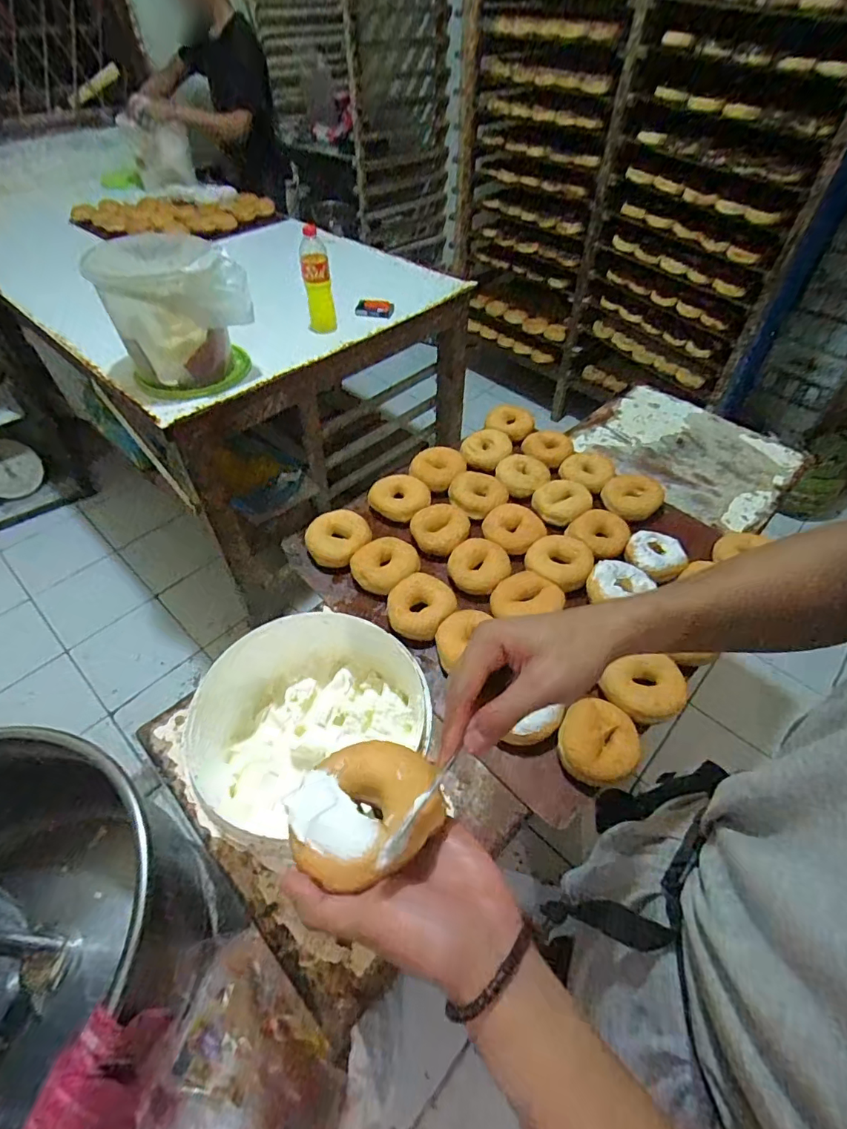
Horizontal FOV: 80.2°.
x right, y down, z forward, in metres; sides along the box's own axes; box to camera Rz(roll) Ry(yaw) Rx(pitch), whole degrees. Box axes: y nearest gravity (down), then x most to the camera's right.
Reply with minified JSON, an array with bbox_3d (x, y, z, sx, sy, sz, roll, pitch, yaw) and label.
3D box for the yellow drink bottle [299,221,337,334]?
[{"bbox_3d":[-0.257,-0.688,1.229,0.067,0.222,0.063,-4,50,-4],"label":"yellow drink bottle"}]

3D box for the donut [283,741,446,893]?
[{"bbox_3d":[-0.038,0.164,0.333,0.094,0.039,0.092,-24,32,-37],"label":"donut"}]

